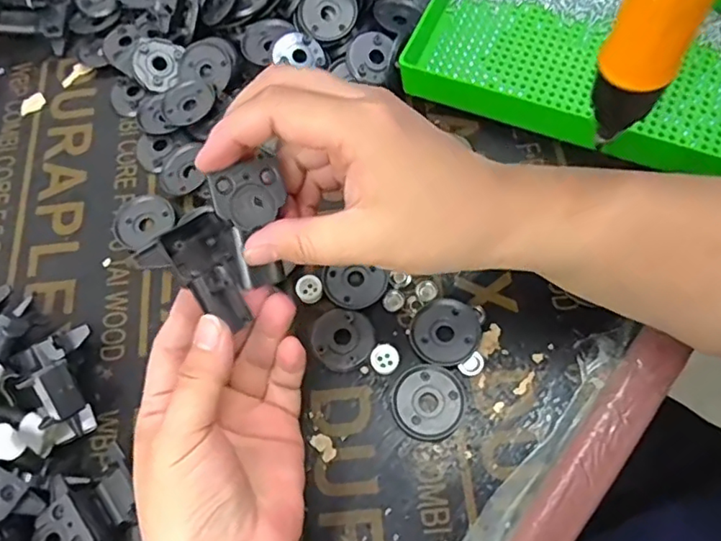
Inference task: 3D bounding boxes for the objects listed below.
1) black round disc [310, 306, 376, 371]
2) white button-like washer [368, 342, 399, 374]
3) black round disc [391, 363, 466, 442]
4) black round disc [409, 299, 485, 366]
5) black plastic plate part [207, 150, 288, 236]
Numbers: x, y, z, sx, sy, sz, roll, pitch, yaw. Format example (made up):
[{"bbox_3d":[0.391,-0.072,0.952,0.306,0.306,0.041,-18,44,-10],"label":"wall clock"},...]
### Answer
[{"bbox_3d":[-0.011,0.043,0.365,0.039,0.004,0.039,-2,68,5],"label":"black round disc"},{"bbox_3d":[0.015,0.055,0.357,0.018,0.004,0.018,-2,68,5],"label":"white button-like washer"},{"bbox_3d":[0.041,0.079,0.346,0.043,0.006,0.044,-2,68,5],"label":"black round disc"},{"bbox_3d":[0.054,0.038,0.357,0.045,0.006,0.041,-2,68,5],"label":"black round disc"},{"bbox_3d":[-0.050,-0.034,0.258,0.031,0.004,0.029,-27,109,-16],"label":"black plastic plate part"}]

